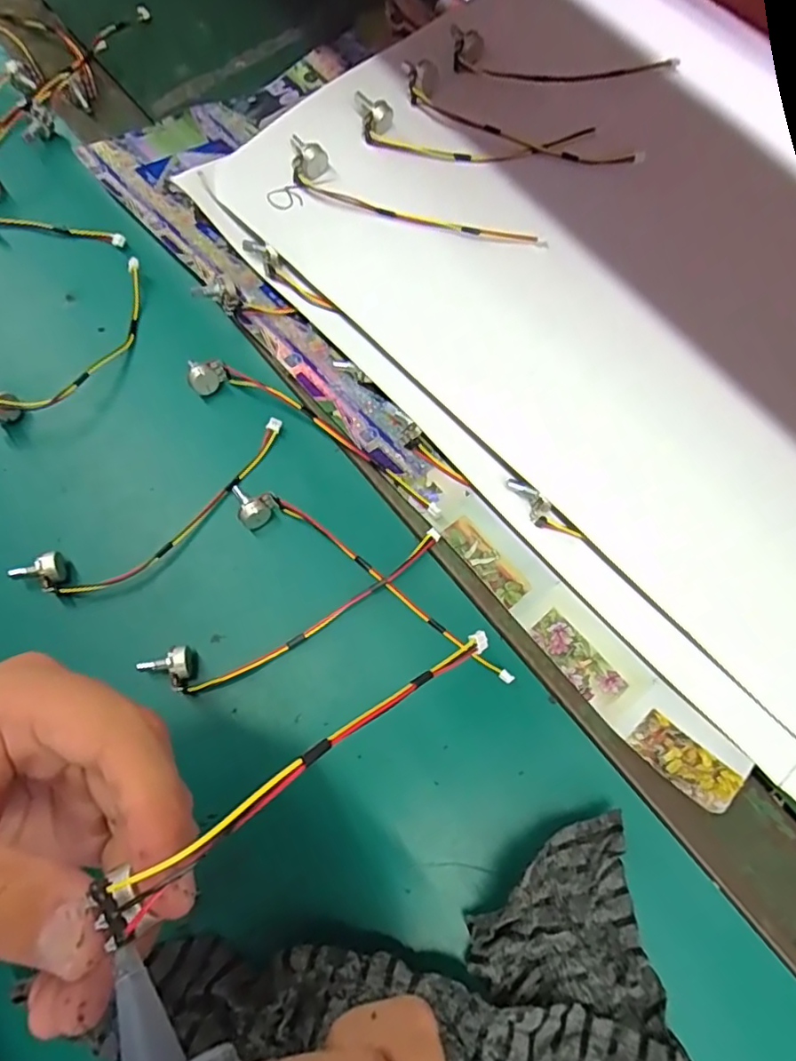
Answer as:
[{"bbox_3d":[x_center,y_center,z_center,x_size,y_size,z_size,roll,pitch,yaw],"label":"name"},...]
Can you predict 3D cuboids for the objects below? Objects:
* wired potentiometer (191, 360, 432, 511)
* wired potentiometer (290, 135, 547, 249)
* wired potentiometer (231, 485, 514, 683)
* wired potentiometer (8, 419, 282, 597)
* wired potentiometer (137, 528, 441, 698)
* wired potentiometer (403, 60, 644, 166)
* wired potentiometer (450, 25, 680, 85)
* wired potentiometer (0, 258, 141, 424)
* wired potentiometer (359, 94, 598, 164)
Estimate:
[{"bbox_3d":[-0.047,-0.057,0.333,0.166,0.012,0.024,29,72,9],"label":"wired potentiometer"},{"bbox_3d":[0.009,-0.191,0.345,0.158,0.023,0.022,21,74,7],"label":"wired potentiometer"},{"bbox_3d":[-0.016,0.022,0.309,0.178,0.015,0.022,30,72,9],"label":"wired potentiometer"},{"bbox_3d":[-0.125,-0.007,0.320,0.158,0.015,0.035,-34,74,-12],"label":"wired potentiometer"},{"bbox_3d":[-0.048,0.044,0.302,0.164,0.011,0.025,-24,73,-9],"label":"wired potentiometer"},{"bbox_3d":[0.073,-0.252,0.361,0.155,0.018,0.035,26,74,9],"label":"wired potentiometer"},{"bbox_3d":[0.108,-0.295,0.378,0.147,0.022,0.036,4,72,2],"label":"wired potentiometer"},{"bbox_3d":[-0.186,-0.106,0.351,0.038,0.024,0.130,32,73,10],"label":"wired potentiometer"},{"bbox_3d":[0.048,-0.244,0.362,0.147,0.025,0.033,2,72,1],"label":"wired potentiometer"}]

